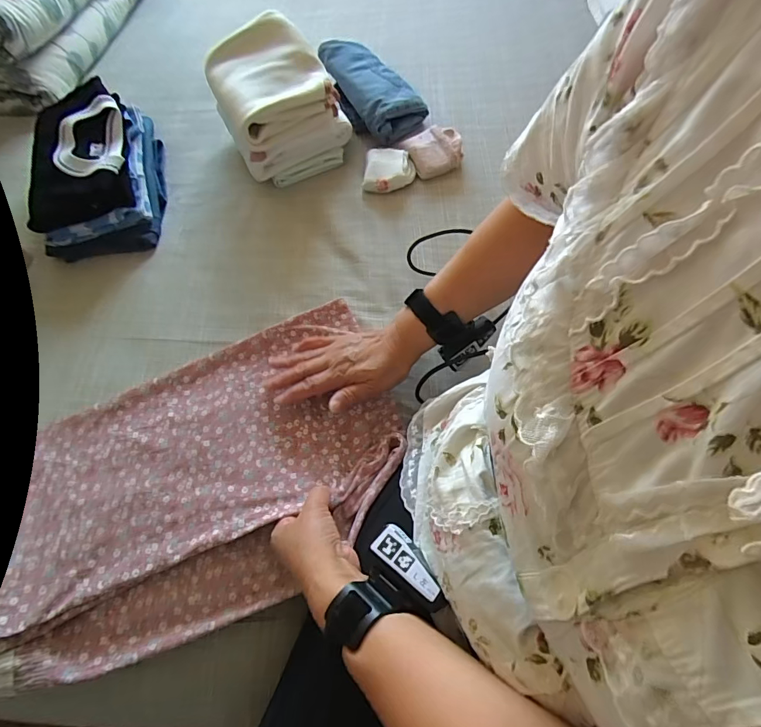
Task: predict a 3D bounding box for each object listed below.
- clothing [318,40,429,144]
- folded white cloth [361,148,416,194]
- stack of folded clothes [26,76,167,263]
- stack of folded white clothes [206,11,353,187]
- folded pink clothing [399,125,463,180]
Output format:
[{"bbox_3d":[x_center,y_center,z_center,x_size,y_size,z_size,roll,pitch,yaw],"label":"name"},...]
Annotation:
[{"bbox_3d":[-0.017,-0.452,0.723,0.127,0.080,0.206,-28,62,-11],"label":"clothing"},{"bbox_3d":[0.014,-0.295,0.664,0.075,0.029,0.078,9,62,9],"label":"folded white cloth"},{"bbox_3d":[-0.422,-0.293,0.650,0.144,0.110,0.257,-12,60,-3],"label":"stack of folded clothes"},{"bbox_3d":[-0.156,-0.397,0.664,0.159,0.153,0.173,-26,62,-10],"label":"stack of folded white clothes"},{"bbox_3d":[0.086,-0.331,0.675,0.085,0.033,0.078,-19,61,-7],"label":"folded pink clothing"}]

